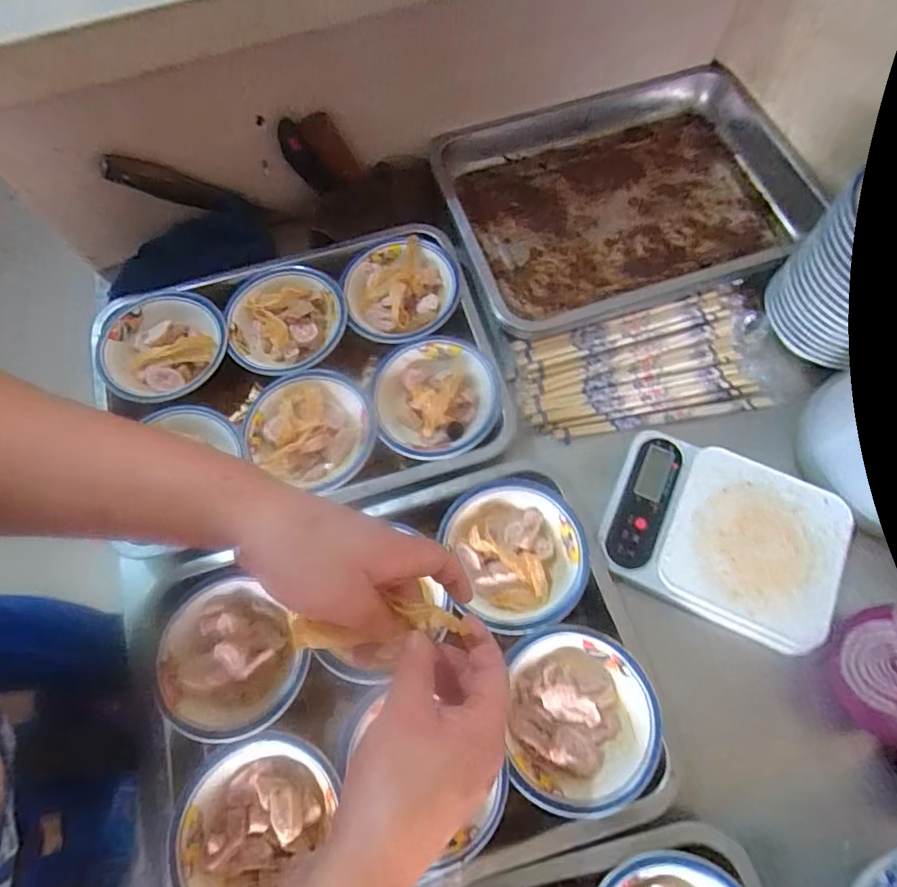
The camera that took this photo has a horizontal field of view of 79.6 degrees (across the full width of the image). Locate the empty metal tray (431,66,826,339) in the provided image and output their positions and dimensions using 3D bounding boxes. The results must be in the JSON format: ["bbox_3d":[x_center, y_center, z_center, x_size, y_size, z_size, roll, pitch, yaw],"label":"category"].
[{"bbox_3d":[0.206,-0.286,0.623,0.400,0.047,0.290,-19,69,-5],"label":"empty metal tray"}]

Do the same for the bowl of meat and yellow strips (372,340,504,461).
[{"bbox_3d":[-0.013,-0.045,0.529,0.121,0.043,0.126,-1,69,2],"label":"bowl of meat and yellow strips"}]

